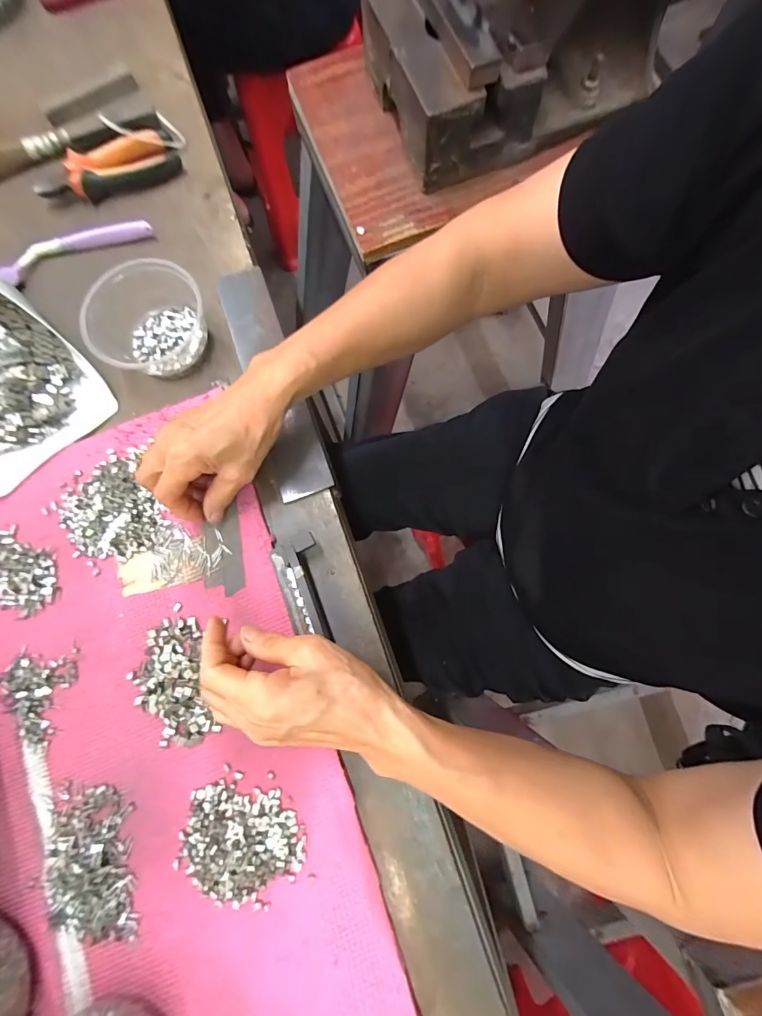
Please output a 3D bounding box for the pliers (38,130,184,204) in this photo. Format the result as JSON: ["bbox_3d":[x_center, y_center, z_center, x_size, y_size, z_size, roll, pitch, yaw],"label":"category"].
[{"bbox_3d":[-0.298,-0.368,0.423,0.150,0.027,0.052,-25,79,-2],"label":"pliers"}]

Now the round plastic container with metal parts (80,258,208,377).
[{"bbox_3d":[-0.223,-0.181,0.369,0.106,0.053,0.104,-1,79,3],"label":"round plastic container with metal parts"}]

